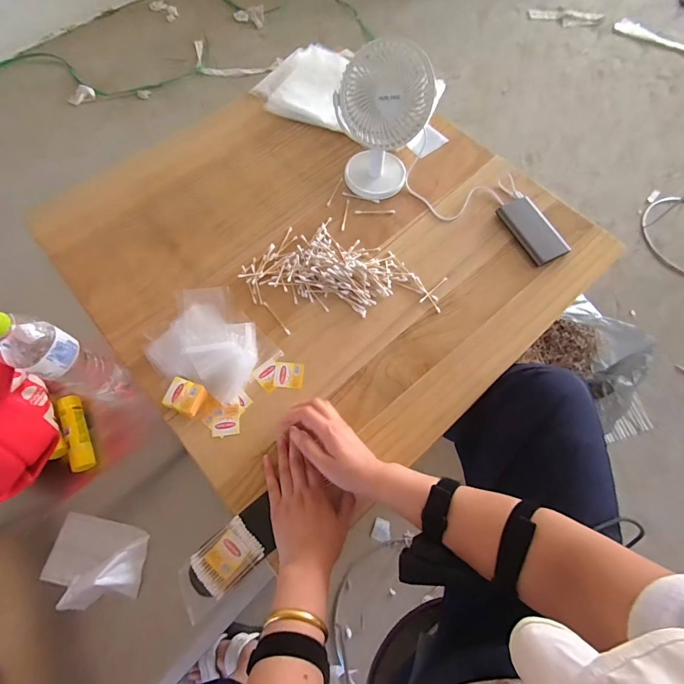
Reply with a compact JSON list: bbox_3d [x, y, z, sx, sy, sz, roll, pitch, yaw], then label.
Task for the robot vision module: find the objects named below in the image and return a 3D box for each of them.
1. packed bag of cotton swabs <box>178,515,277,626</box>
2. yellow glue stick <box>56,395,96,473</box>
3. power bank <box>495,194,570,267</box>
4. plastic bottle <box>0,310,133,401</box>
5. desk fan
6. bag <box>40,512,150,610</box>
[{"bbox_3d":[-0.150,0.281,0.457,0.104,0.009,0.075,-33,72,-15],"label":"packed bag of cotton swabs"},{"bbox_3d":[-0.396,0.134,0.550,0.028,0.024,0.115,-24,70,-11],"label":"yellow glue stick"},{"bbox_3d":[0.339,-0.201,0.657,0.076,0.010,0.133,-25,70,-12],"label":"power bank"},{"bbox_3d":[-0.379,0.024,0.498,0.076,0.228,0.063,19,68,6],"label":"plastic bottle"},{"bbox_3d":[0.063,-0.348,0.611,0.126,0.202,0.109,32,70,11],"label":"desk fan"},{"bbox_3d":[-0.329,0.293,0.490,0.133,0.046,0.100,12,67,3],"label":"bag"}]

